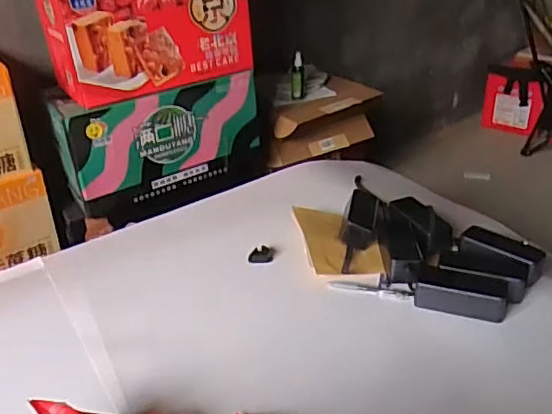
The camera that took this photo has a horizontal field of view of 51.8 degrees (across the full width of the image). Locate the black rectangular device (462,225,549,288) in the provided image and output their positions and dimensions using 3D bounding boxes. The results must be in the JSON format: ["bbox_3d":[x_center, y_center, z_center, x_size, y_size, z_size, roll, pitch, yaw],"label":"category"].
[{"bbox_3d":[0.370,0.077,0.935,0.131,0.041,0.061,24,40,38],"label":"black rectangular device"}]

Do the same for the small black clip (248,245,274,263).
[{"bbox_3d":[-0.026,0.083,0.991,0.043,0.019,0.024,-3,30,0],"label":"small black clip"}]

